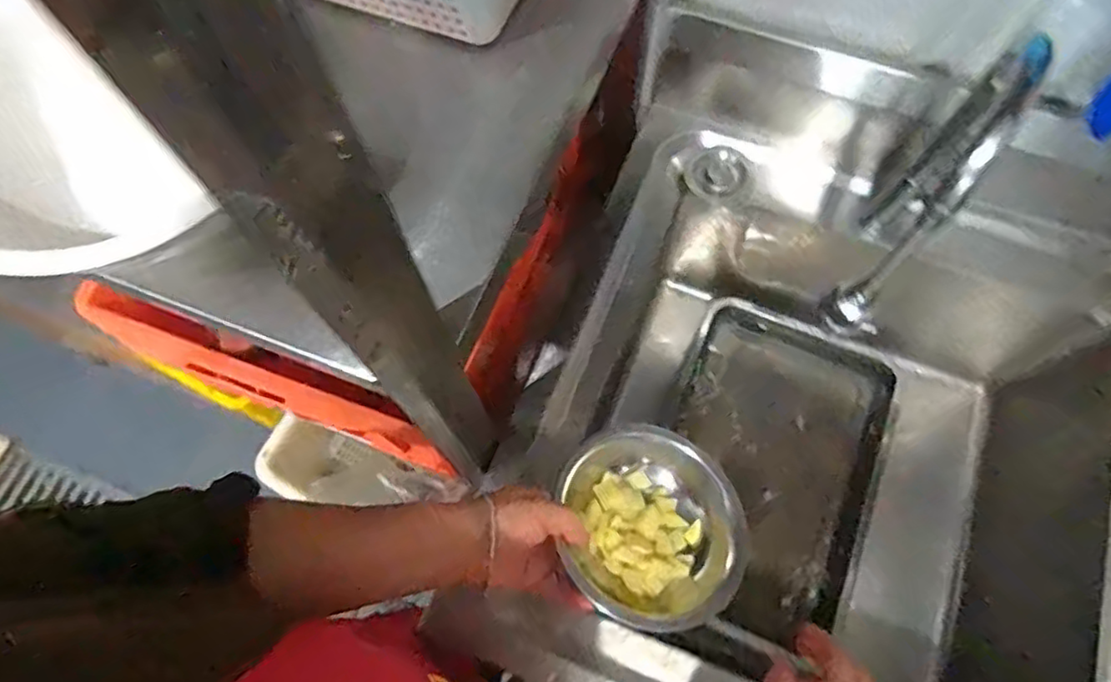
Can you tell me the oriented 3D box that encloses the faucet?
[{"bbox_3d":[0.326,-0.120,0.591,0.048,0.286,0.204,25,70,10],"label":"faucet"}]

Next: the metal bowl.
[{"bbox_3d":[0.080,0.160,0.549,0.149,0.057,0.167,-32,71,-12],"label":"metal bowl"}]

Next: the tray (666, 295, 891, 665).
[{"bbox_3d":[0.290,0.172,0.873,0.273,0.059,0.423,20,69,8],"label":"tray"}]

